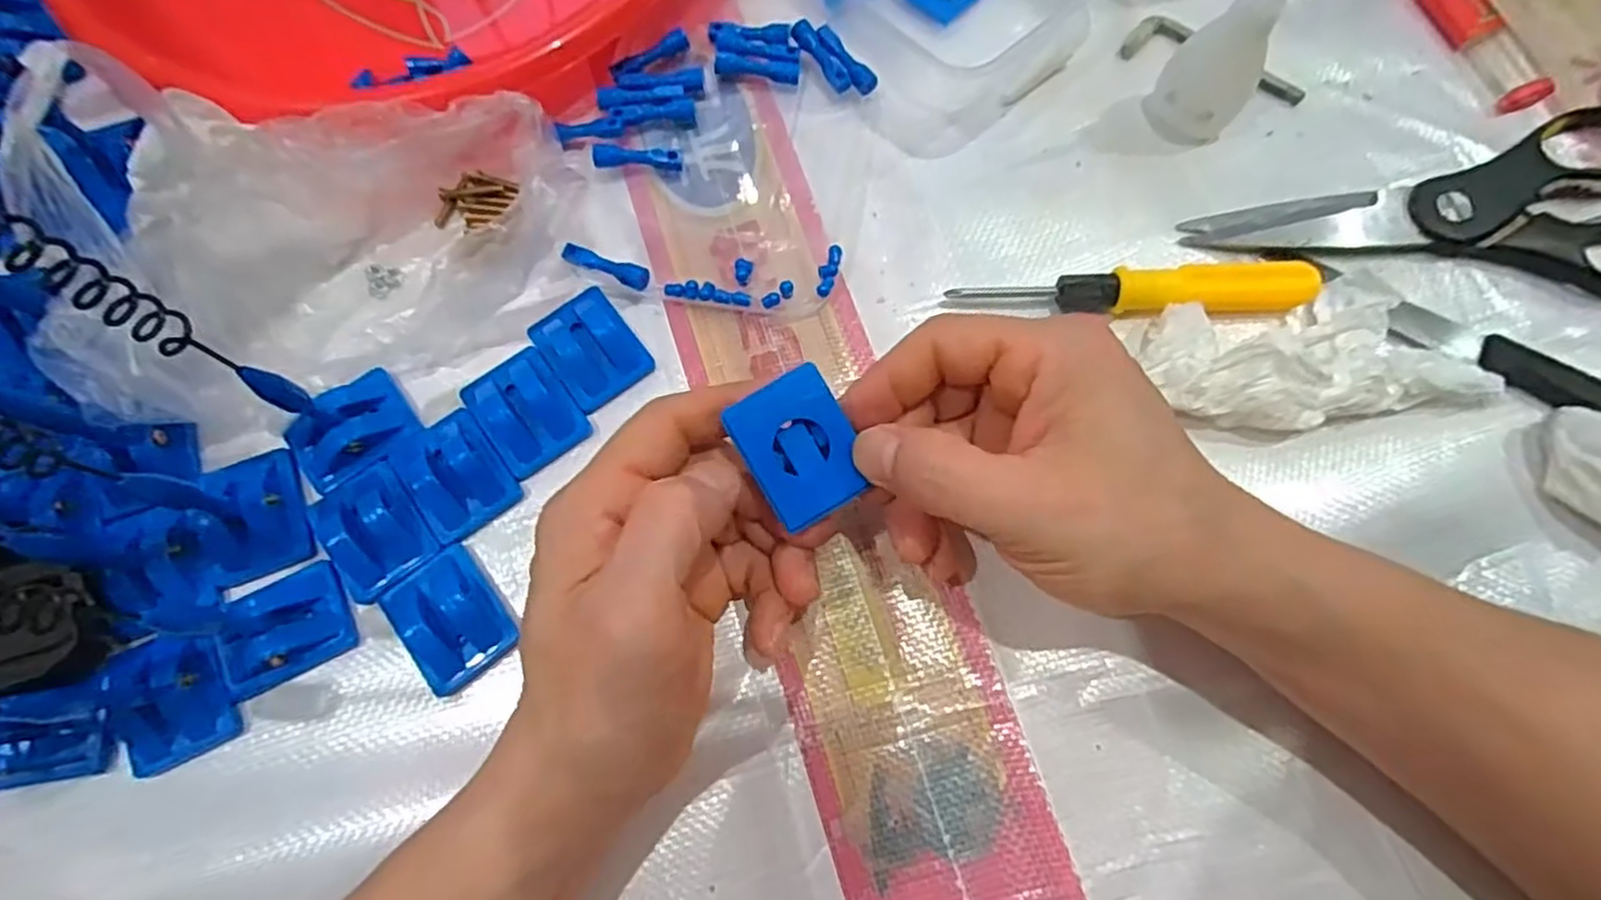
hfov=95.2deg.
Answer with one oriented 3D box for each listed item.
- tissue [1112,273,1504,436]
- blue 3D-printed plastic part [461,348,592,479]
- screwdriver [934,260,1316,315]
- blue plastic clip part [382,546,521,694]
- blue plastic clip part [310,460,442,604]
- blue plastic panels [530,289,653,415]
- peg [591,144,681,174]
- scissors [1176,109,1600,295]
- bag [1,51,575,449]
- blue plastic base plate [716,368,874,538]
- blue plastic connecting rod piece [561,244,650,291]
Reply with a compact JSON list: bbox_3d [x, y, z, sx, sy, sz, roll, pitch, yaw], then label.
[{"bbox_3d":[0.193,-0.039,0.275,0.118,0.031,0.056,-9,75,-3],"label":"tissue"},{"bbox_3d":[-0.105,-0.017,0.278,0.034,0.012,0.043,-36,78,-9],"label":"blue 3D-printed plastic part"},{"bbox_3d":[0.131,-0.063,0.288,0.137,0.020,0.016,0,74,0],"label":"screwdriver"},{"bbox_3d":[-0.123,0.058,0.255,0.034,0.011,0.042,-38,78,-10],"label":"blue plastic clip part"},{"bbox_3d":[-0.155,0.028,0.263,0.035,0.011,0.043,-32,77,-9],"label":"blue plastic clip part"},{"bbox_3d":[-0.083,-0.041,0.288,0.034,0.009,0.043,-37,78,-10],"label":"blue plastic panels"},{"bbox_3d":[-0.069,-0.124,0.310,0.036,0.011,0.009,-3,74,-1],"label":"peg"},{"bbox_3d":[0.280,-0.087,0.299,0.222,0.015,0.085,-16,75,-4],"label":"scissors"},{"bbox_3d":[-0.175,-0.076,0.263,0.171,0.072,0.126,-3,74,-1],"label":"bag"},{"bbox_3d":[0.000,-0.001,0.227,0.034,0.004,0.042,-31,89,-7],"label":"blue plastic base plate"},{"bbox_3d":[-0.078,-0.074,0.297,0.038,0.012,0.009,26,76,7],"label":"blue plastic connecting rod piece"}]

